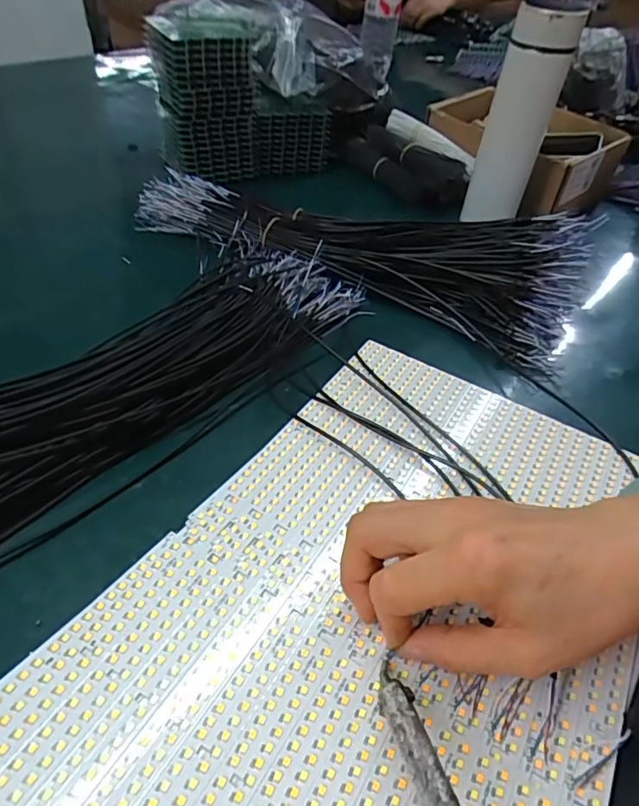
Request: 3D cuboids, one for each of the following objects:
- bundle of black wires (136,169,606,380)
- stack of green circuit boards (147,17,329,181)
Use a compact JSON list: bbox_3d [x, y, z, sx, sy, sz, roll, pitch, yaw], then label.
[{"bbox_3d":[0.029,-0.172,0.540,0.466,0.084,0.137,23,46,16],"label":"bundle of black wires"},{"bbox_3d":[-0.095,-0.377,0.660,0.224,0.160,0.107,-13,49,-20],"label":"stack of green circuit boards"}]

